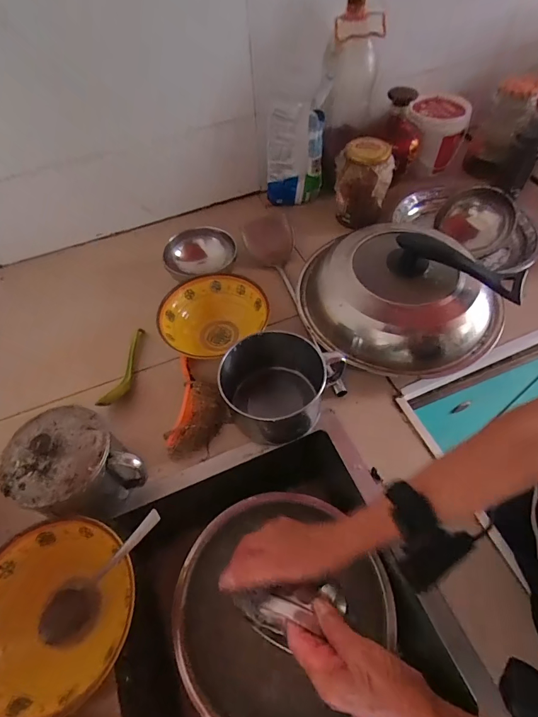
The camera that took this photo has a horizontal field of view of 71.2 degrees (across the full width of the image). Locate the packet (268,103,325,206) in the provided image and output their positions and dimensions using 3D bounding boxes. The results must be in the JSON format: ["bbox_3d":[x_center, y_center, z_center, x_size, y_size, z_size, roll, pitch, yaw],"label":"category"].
[{"bbox_3d":[0.051,-0.397,0.750,0.107,0.186,0.049,-6,56,-1],"label":"packet"}]

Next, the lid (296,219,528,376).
[{"bbox_3d":[0.193,-0.100,0.561,0.264,0.117,0.238,-18,57,-9],"label":"lid"}]

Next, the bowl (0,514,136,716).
[{"bbox_3d":[-0.226,0.264,0.397,0.164,0.053,0.166,9,57,9],"label":"bowl"}]

